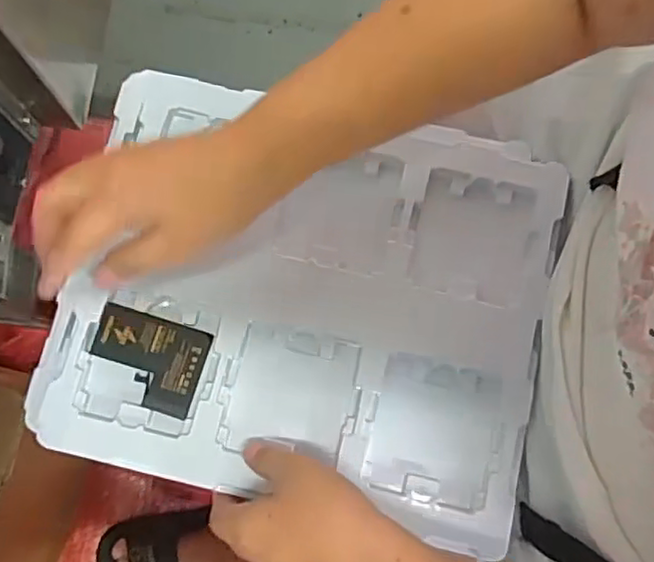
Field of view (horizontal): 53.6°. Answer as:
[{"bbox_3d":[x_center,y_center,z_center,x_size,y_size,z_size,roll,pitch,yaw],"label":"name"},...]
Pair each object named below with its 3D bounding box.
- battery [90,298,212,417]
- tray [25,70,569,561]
[{"bbox_3d":[-0.124,0.053,0.444,0.077,0.007,0.060,17,76,4],"label":"battery"},{"bbox_3d":[-0.015,0.006,0.458,0.326,0.014,0.281,14,76,3],"label":"tray"}]

